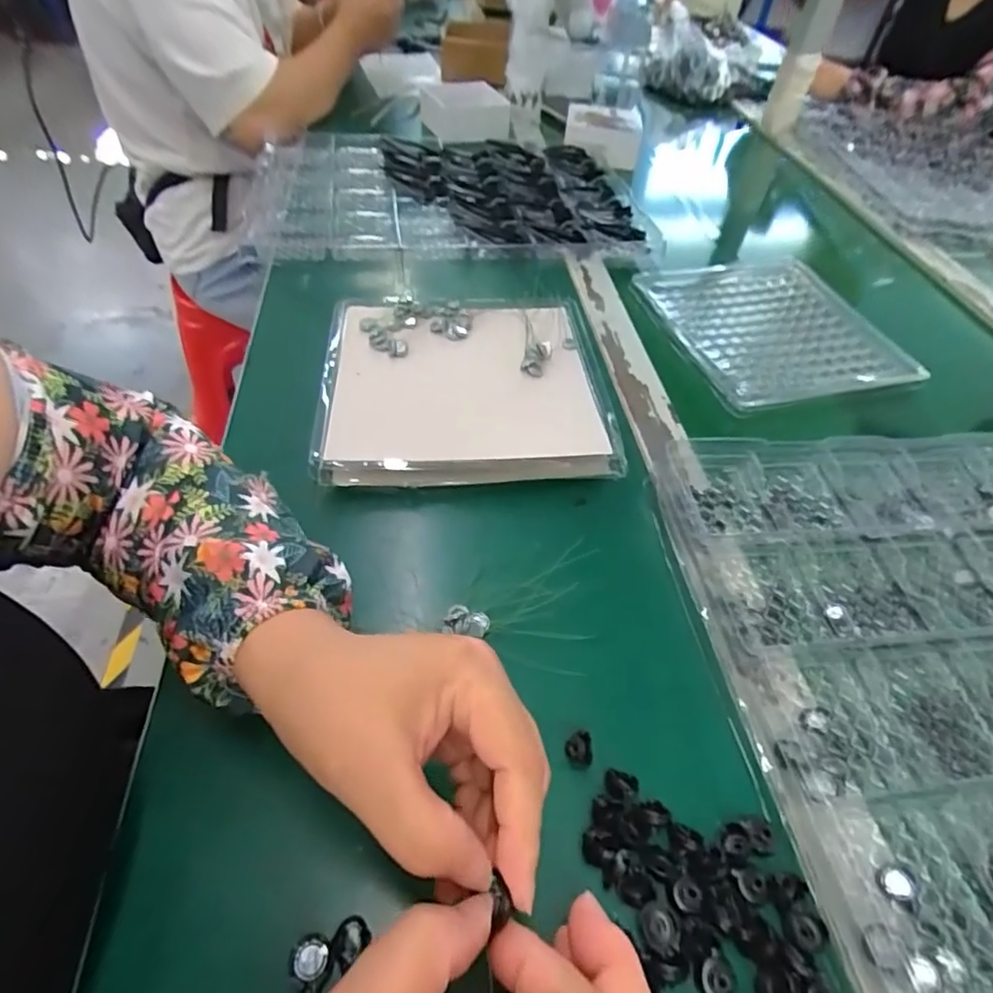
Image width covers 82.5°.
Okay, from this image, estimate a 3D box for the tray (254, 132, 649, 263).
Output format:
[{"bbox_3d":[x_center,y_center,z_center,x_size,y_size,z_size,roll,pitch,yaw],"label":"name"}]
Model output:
[{"bbox_3d":[-0.057,-0.376,0.686,0.419,0.024,0.328,-5,49,-11],"label":"tray"}]

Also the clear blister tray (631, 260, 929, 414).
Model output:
[{"bbox_3d":[0.276,-0.174,0.569,0.235,0.015,0.224,-9,50,-14],"label":"clear blister tray"}]

